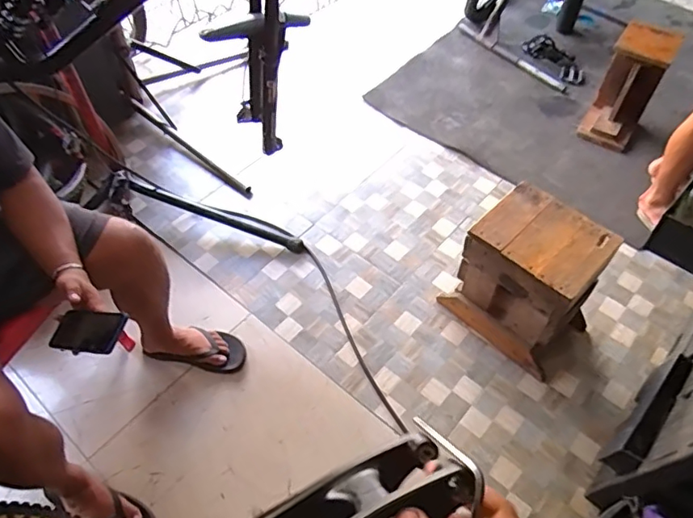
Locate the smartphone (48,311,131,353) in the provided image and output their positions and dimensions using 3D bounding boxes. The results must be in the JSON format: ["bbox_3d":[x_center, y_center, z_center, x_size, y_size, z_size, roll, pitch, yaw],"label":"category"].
[{"bbox_3d":[-0.479,0.134,0.981,0.153,0.016,0.080,0,61,20],"label":"smartphone"}]

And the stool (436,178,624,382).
[{"bbox_3d":[0.525,0.064,1.525,0.259,0.422,0.344,-38,62,-24],"label":"stool"}]

